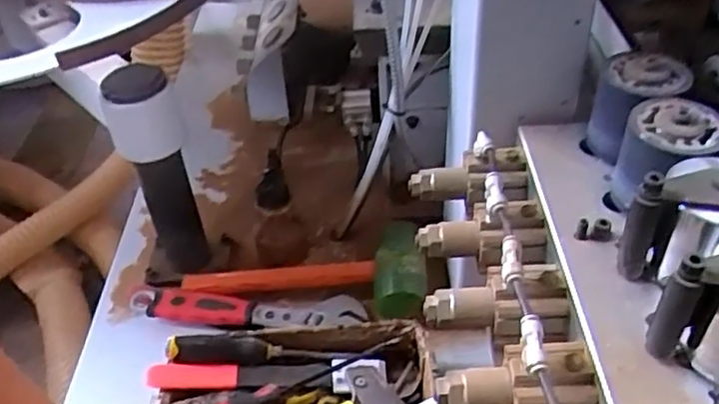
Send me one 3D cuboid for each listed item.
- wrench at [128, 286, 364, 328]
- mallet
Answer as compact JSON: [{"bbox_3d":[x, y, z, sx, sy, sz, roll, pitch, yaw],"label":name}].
[{"bbox_3d":[-0.145,0.130,0.846,0.297,0.023,0.049,2,42,7],"label":"wrench"},{"bbox_3d":[-0.078,0.073,0.867,0.333,0.056,0.117,5,43,11],"label":"mallet"}]

